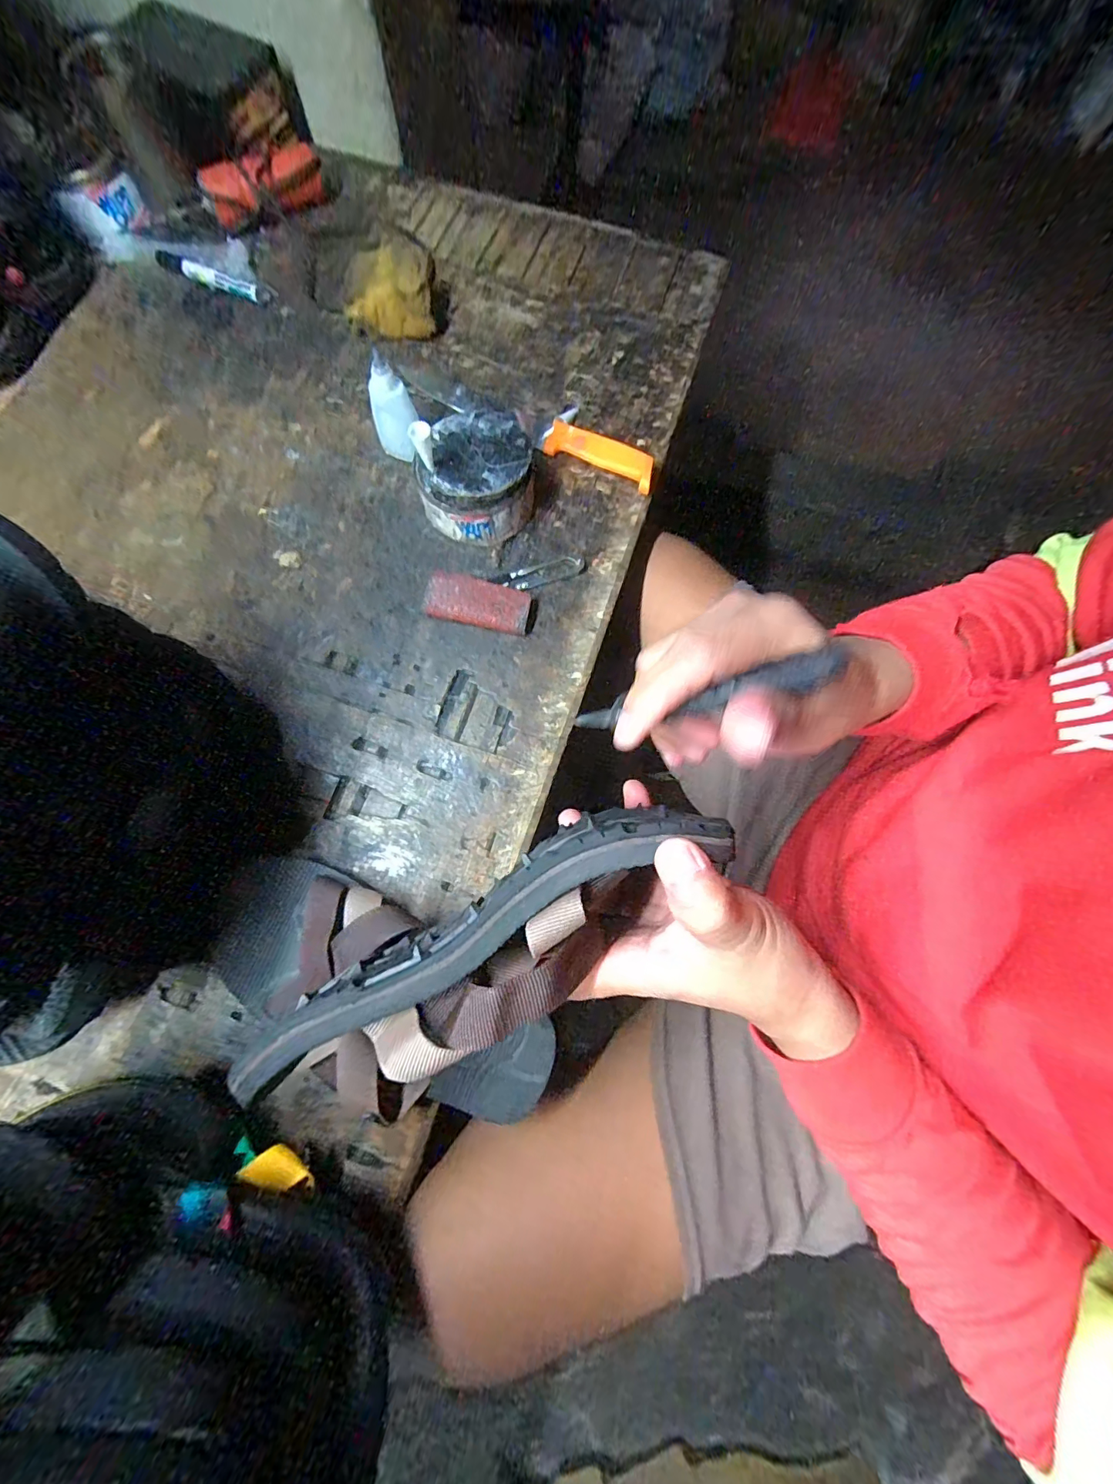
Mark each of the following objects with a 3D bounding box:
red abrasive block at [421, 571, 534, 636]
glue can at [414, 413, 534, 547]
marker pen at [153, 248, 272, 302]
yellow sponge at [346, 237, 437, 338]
[{"bbox_3d":[-0.066,-0.122,0.412,0.094,0.018,0.039,11,75,2],"label":"red abrasive block"},{"bbox_3d":[-0.065,-0.237,0.417,0.089,0.064,0.095,0,75,-1],"label":"glue can"},{"bbox_3d":[-0.367,-0.493,0.497,0.121,0.015,0.020,20,75,4],"label":"marker pen"},{"bbox_3d":[-0.170,-0.463,0.483,0.090,0.049,0.070,1,75,-1],"label":"yellow sponge"}]

